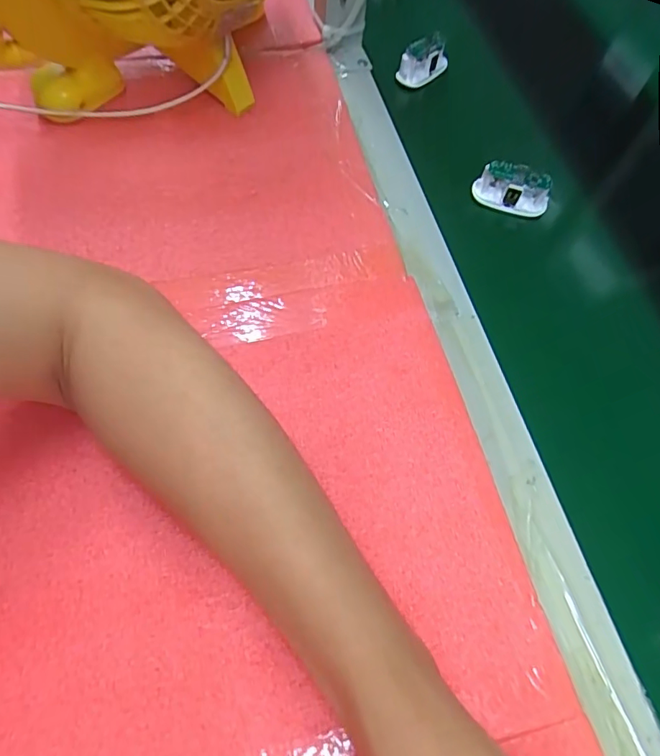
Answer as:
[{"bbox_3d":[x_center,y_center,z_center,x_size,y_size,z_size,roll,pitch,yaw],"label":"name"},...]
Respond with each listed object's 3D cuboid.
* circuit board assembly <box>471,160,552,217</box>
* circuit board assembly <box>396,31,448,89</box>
[{"bbox_3d":[0.144,-0.149,0.389,0.058,0.031,0.023,11,63,1],"label":"circuit board assembly"},{"bbox_3d":[0.088,-0.293,0.456,0.054,0.034,0.017,-34,71,-19],"label":"circuit board assembly"}]

